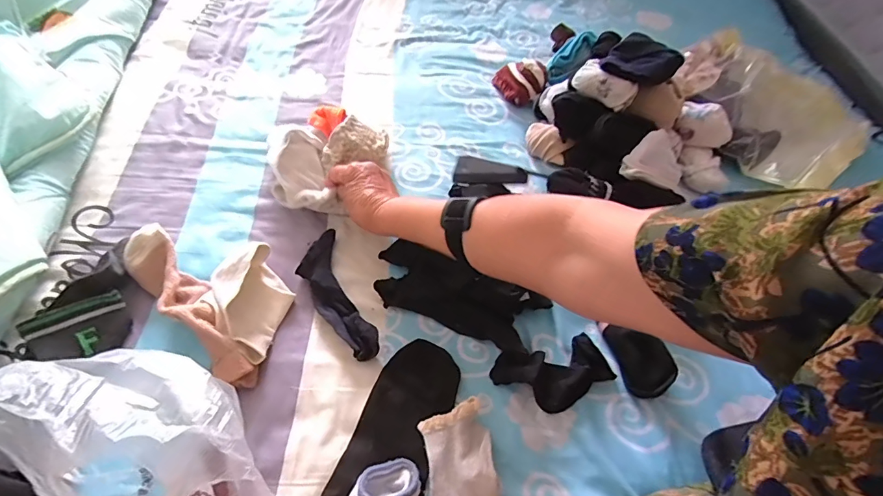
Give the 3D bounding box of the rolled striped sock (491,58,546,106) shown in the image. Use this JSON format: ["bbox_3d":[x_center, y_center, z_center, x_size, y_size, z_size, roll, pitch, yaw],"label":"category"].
[{"bbox_3d":[0.122,-0.265,0.688,0.080,0.050,0.067,14,57,6],"label":"rolled striped sock"}]

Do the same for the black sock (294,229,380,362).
[{"bbox_3d":[-0.121,0.052,0.492,0.051,0.024,0.169,-22,61,-16],"label":"black sock"}]

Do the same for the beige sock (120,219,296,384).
[{"bbox_3d":[-0.242,0.038,0.472,0.204,0.059,0.109,38,63,19],"label":"beige sock"}]

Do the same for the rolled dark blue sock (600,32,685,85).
[{"bbox_3d":[0.254,-0.237,0.555,0.087,0.034,0.058,28,58,14],"label":"rolled dark blue sock"}]

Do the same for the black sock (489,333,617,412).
[{"bbox_3d":[0.118,0.130,0.452,0.123,0.029,0.066,-10,58,-9],"label":"black sock"}]

